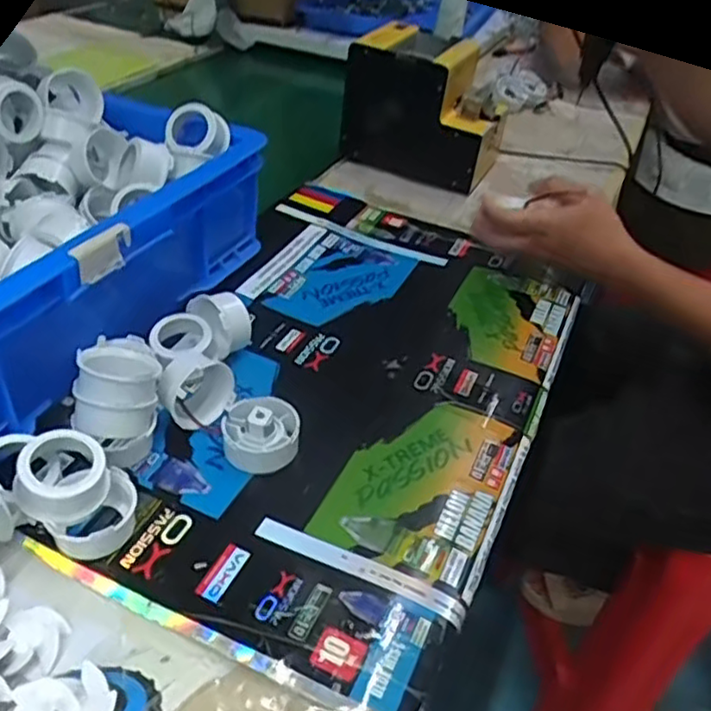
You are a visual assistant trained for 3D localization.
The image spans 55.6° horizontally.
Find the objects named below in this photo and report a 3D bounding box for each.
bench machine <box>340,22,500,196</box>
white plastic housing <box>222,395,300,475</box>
[{"bbox_3d":[0.089,-0.315,0.865,0.184,0.163,0.116,20,41,16],"label":"bench machine"},{"bbox_3d":[-0.068,0.053,0.484,0.053,0.028,0.053,4,39,-3],"label":"white plastic housing"}]

